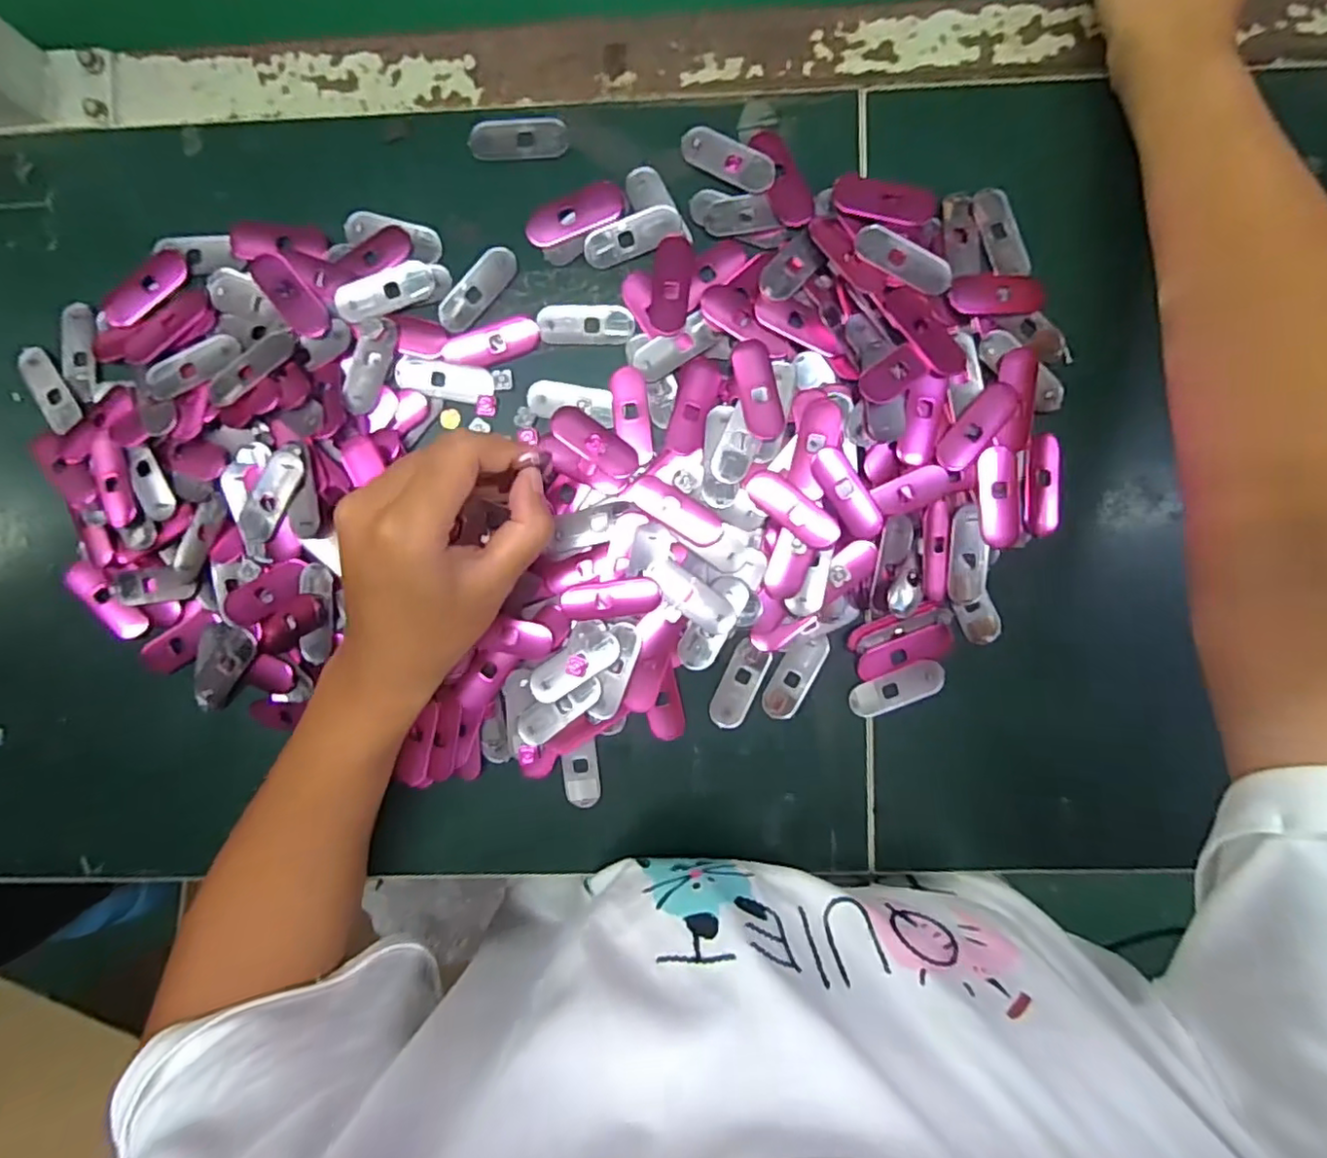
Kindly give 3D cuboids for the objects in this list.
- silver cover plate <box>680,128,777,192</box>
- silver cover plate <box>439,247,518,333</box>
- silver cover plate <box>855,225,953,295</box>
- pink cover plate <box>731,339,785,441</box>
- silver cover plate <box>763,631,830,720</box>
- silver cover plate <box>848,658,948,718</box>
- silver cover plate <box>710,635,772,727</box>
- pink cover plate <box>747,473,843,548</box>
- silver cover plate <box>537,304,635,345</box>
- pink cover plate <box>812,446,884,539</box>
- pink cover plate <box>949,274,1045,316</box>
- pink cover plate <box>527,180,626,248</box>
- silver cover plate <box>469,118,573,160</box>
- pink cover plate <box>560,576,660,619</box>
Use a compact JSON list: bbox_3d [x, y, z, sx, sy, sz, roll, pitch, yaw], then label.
[{"bbox_3d":[0.033,-0.209,0.313,0.049,0.004,0.020,26,93,1],"label":"silver cover plate"},{"bbox_3d":[-0.096,-0.149,0.321,0.018,0.004,0.050,45,93,1],"label":"silver cover plate"},{"bbox_3d":[0.117,-0.155,0.305,0.050,0.006,0.016,31,93,1],"label":"silver cover plate"},{"bbox_3d":[0.047,-0.094,0.308,0.019,0.004,0.049,-13,91,3],"label":"pink cover plate"},{"bbox_3d":[0.067,0.050,0.325,0.021,0.004,0.049,29,93,1],"label":"silver cover plate"},{"bbox_3d":[0.121,0.057,0.324,0.050,0.004,0.019,-20,91,3],"label":"silver cover plate"},{"bbox_3d":[0.039,0.056,0.325,0.018,0.004,0.046,25,93,1],"label":"silver cover plate"},{"bbox_3d":[0.063,-0.034,0.304,0.050,0.011,0.017,38,93,1],"label":"pink cover plate"},{"bbox_3d":[-0.040,-0.131,0.320,0.048,0.004,0.019,1,92,2],"label":"silver cover plate"},{"bbox_3d":[0.090,-0.042,0.304,0.018,0.008,0.048,-34,90,3],"label":"pink cover plate"},{"bbox_3d":[0.165,-0.140,0.309,0.047,0.007,0.020,0,92,2],"label":"pink cover plate"},{"bbox_3d":[-0.045,-0.184,0.316,0.051,0.004,0.021,-21,91,3],"label":"pink cover plate"},{"bbox_3d":[-0.073,-0.224,0.318,0.049,0.004,0.022,0,92,2],"label":"silver cover plate"},{"bbox_3d":[-0.027,0.010,0.314,0.050,0.004,0.018,-7,91,3],"label":"pink cover plate"}]

